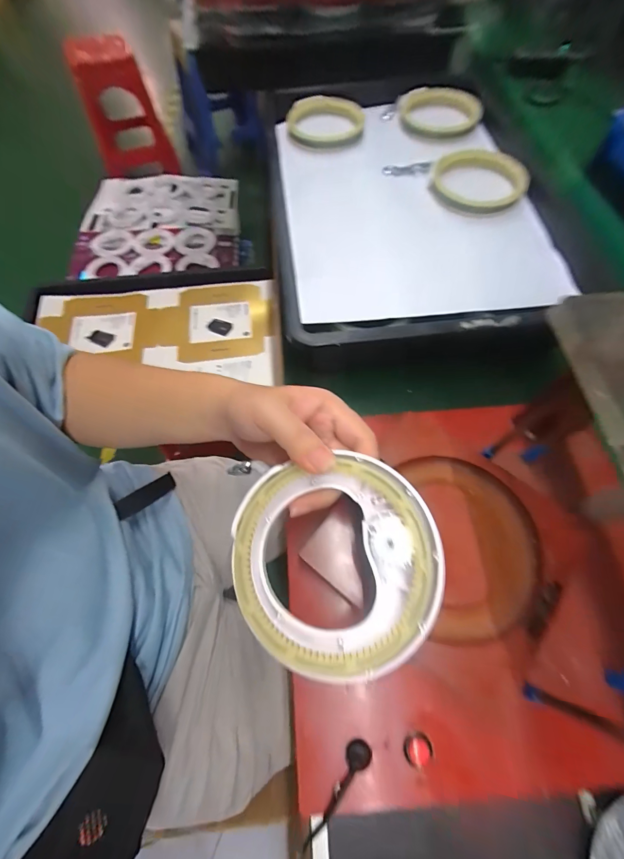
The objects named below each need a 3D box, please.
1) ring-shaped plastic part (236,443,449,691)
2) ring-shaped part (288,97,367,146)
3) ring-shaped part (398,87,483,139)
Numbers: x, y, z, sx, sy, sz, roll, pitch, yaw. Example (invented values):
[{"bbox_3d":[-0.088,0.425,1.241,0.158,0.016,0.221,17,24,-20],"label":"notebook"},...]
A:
[{"bbox_3d":[0.012,0.082,0.216,0.131,0.013,0.125,-4,72,14],"label":"ring-shaped plastic part"},{"bbox_3d":[0.021,-0.504,0.563,0.121,0.025,0.124,0,65,1],"label":"ring-shaped part"},{"bbox_3d":[0.206,-0.526,0.568,0.120,0.020,0.136,-10,63,7],"label":"ring-shaped part"}]

